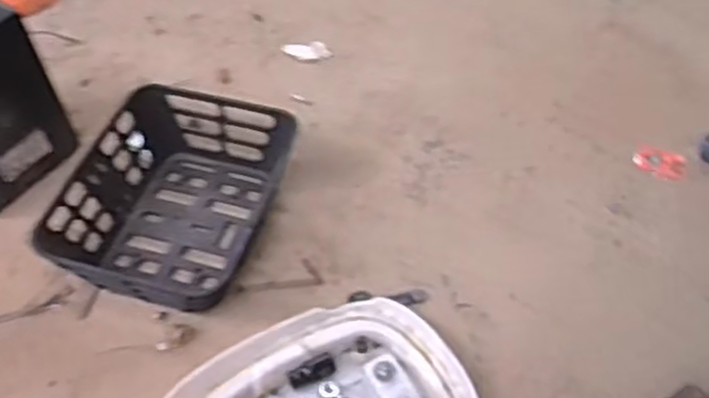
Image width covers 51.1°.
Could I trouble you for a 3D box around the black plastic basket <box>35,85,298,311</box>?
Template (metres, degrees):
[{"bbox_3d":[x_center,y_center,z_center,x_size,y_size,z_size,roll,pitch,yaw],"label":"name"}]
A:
[{"bbox_3d":[-0.248,0.005,1.046,0.272,0.120,0.324,13,50,12],"label":"black plastic basket"}]

